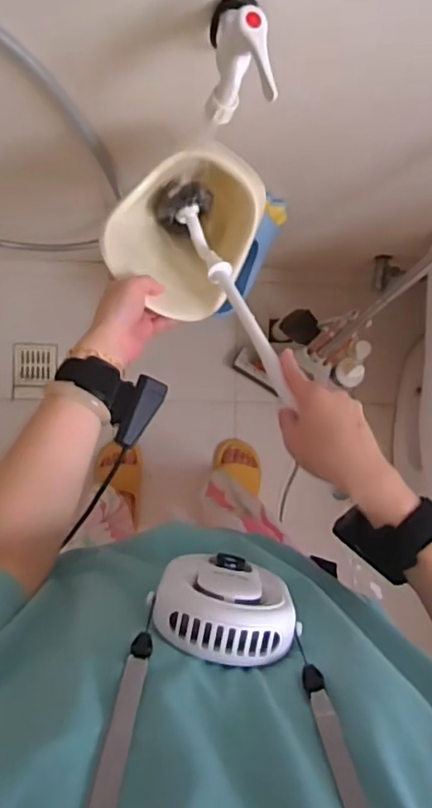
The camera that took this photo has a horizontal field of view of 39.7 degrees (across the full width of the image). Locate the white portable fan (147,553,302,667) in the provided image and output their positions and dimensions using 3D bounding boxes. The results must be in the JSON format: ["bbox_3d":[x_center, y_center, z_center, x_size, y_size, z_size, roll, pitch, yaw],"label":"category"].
[{"bbox_3d":[0.005,0.122,0.367,0.086,0.089,0.036,5,89,-6],"label":"white portable fan"}]

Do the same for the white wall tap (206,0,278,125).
[{"bbox_3d":[0.018,-0.305,0.520,0.046,0.081,0.100,-2,90,-6],"label":"white wall tap"}]

